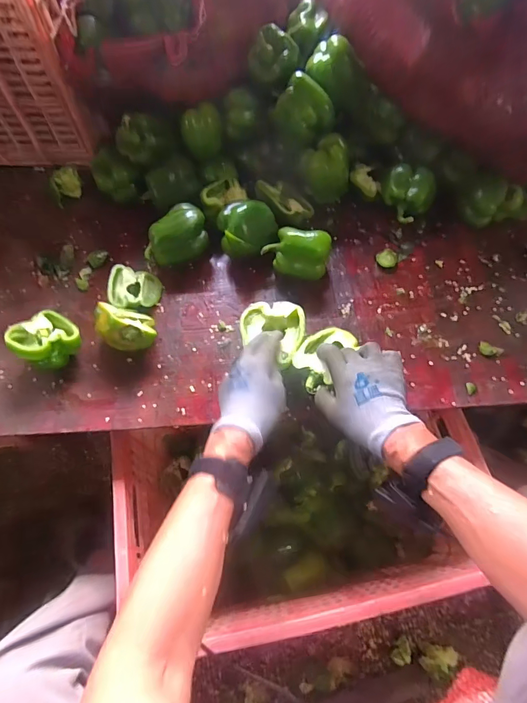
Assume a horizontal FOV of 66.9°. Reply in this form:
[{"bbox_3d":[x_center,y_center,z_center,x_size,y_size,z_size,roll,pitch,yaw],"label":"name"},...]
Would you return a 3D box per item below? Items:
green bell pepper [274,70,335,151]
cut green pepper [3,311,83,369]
[{"bbox_3d":[0.061,-0.355,0.601,0.078,0.080,0.058,32,69,16],"label":"green bell pepper"},{"bbox_3d":[-0.285,-0.014,0.530,0.070,0.058,0.073,-1,64,1],"label":"cut green pepper"}]

